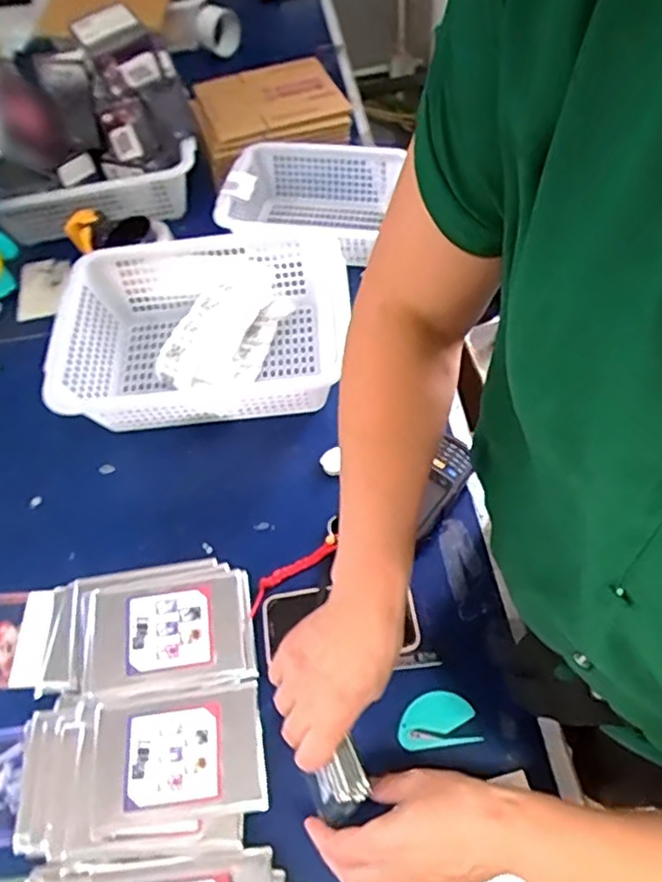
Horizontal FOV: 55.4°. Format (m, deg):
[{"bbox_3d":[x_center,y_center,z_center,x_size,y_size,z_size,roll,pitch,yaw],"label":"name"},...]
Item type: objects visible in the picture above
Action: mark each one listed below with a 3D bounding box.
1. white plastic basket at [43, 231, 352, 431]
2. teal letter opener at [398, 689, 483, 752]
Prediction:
[{"bbox_3d":[-0.157,-0.137,0.805,0.361,0.096,0.251,-11,56,-2],"label":"white plastic basket"},{"bbox_3d":[0.097,0.258,0.584,0.071,0.008,0.048,-9,56,-1],"label":"teal letter opener"}]

